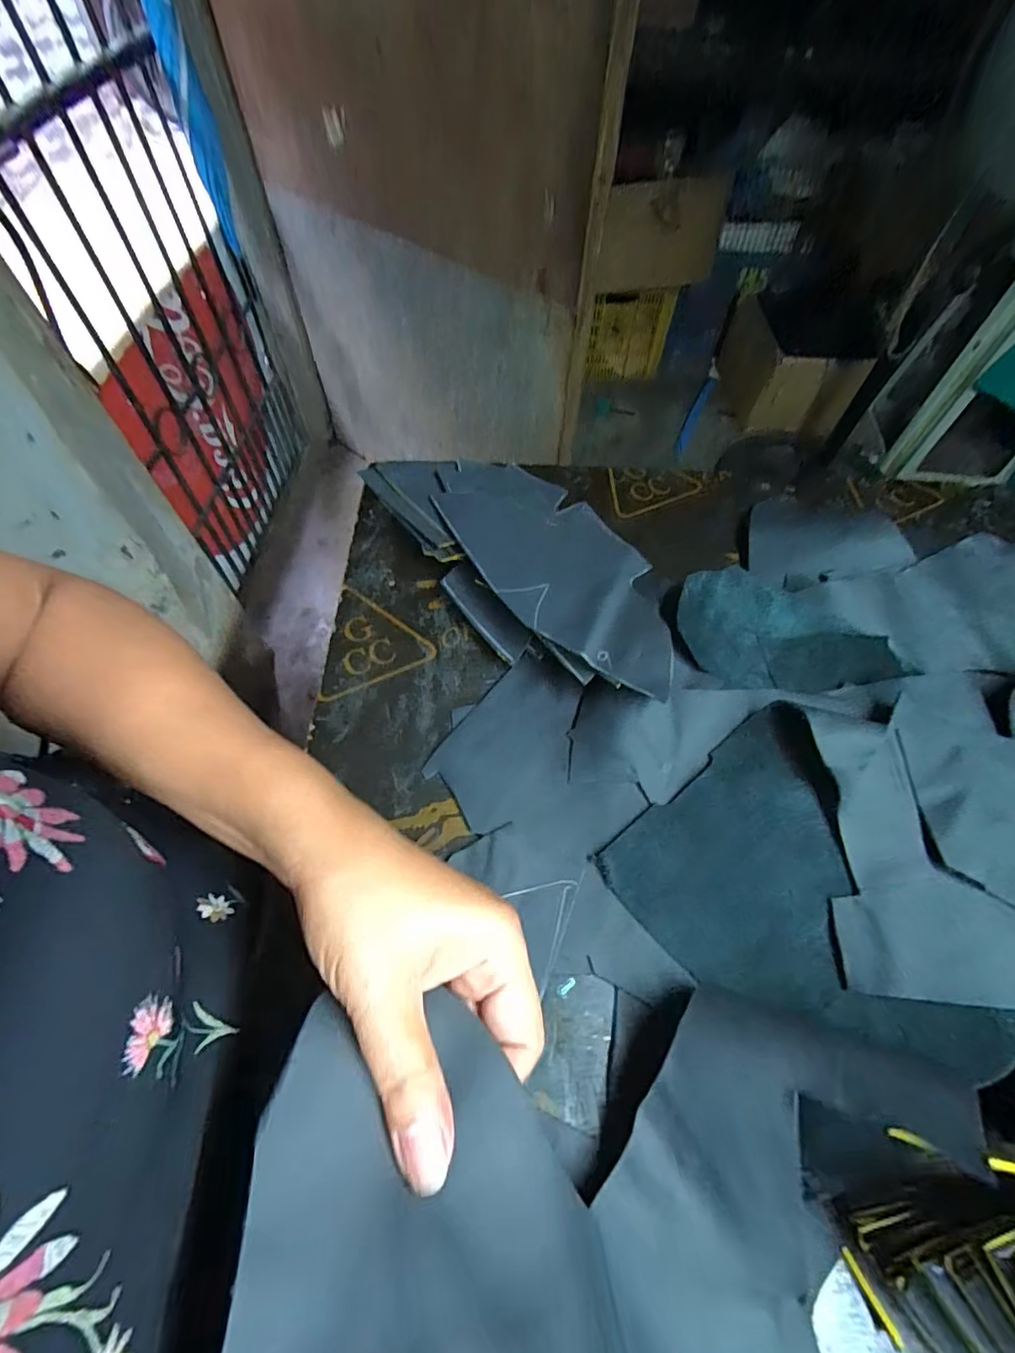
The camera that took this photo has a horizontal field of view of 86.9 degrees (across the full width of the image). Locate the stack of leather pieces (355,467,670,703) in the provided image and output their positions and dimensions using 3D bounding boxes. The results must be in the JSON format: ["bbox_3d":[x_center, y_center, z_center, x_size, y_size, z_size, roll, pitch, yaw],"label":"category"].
[{"bbox_3d":[0.017,-0.071,0.358,0.104,0.046,0.234,-32,65,-18],"label":"stack of leather pieces"}]

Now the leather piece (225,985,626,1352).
[{"bbox_3d":[-0.018,0.186,0.149,0.107,0.043,0.159,-5,60,-4],"label":"leather piece"}]

